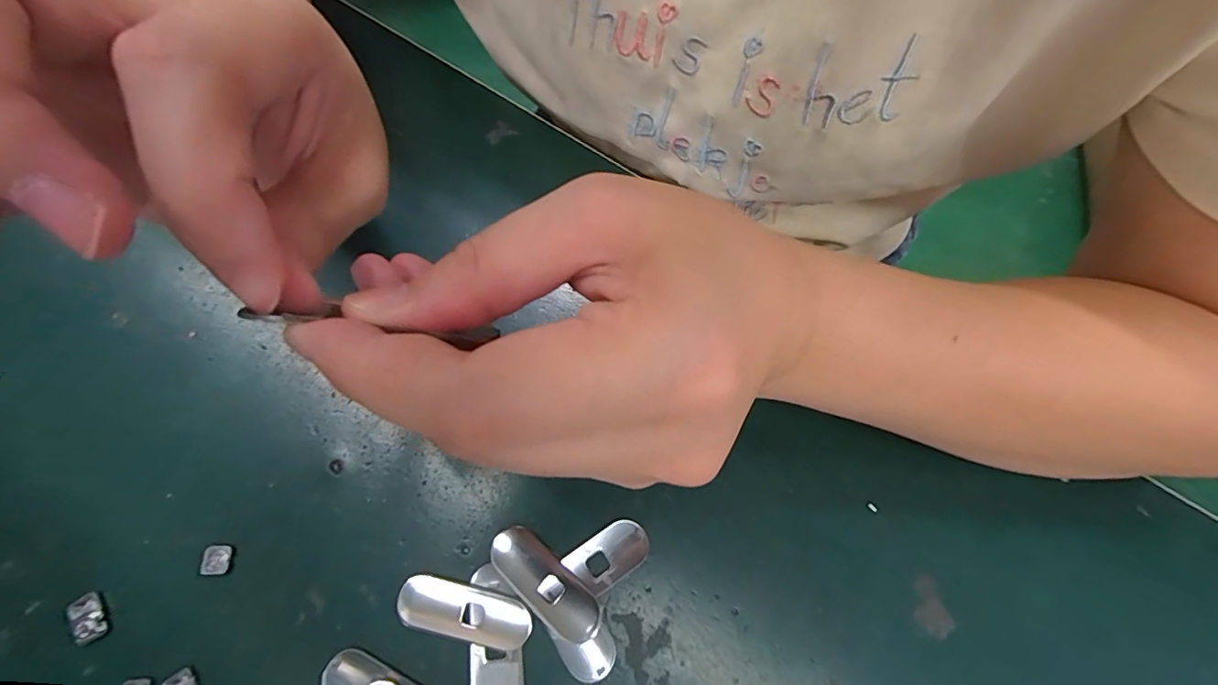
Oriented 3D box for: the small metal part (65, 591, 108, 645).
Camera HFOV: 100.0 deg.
[{"bbox_3d":[-0.193,0.102,0.189,0.010,0.004,0.017,-32,73,-13],"label":"small metal part"}]

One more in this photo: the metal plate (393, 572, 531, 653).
[{"bbox_3d":[-0.055,0.103,0.194,0.051,0.004,0.018,13,69,3],"label":"metal plate"}]

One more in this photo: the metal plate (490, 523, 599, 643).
[{"bbox_3d":[-0.025,0.092,0.197,0.049,0.008,0.019,38,73,12],"label":"metal plate"}]

